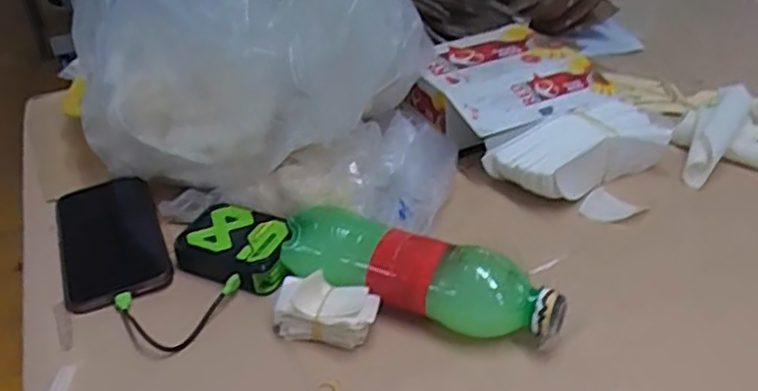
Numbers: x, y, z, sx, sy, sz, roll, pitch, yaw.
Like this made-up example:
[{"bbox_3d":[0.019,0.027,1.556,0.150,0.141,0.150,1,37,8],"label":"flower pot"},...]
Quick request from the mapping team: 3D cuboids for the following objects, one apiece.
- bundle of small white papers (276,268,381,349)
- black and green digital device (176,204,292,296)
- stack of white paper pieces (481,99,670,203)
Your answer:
[{"bbox_3d":[-0.038,0.078,0.479,0.074,0.044,0.038,9,36,20],"label":"bundle of small white papers"},{"bbox_3d":[-0.110,0.044,0.548,0.099,0.034,0.068,17,40,29],"label":"black and green digital device"},{"bbox_3d":[0.178,-0.040,0.619,0.159,0.053,0.077,-22,38,-23],"label":"stack of white paper pieces"}]

